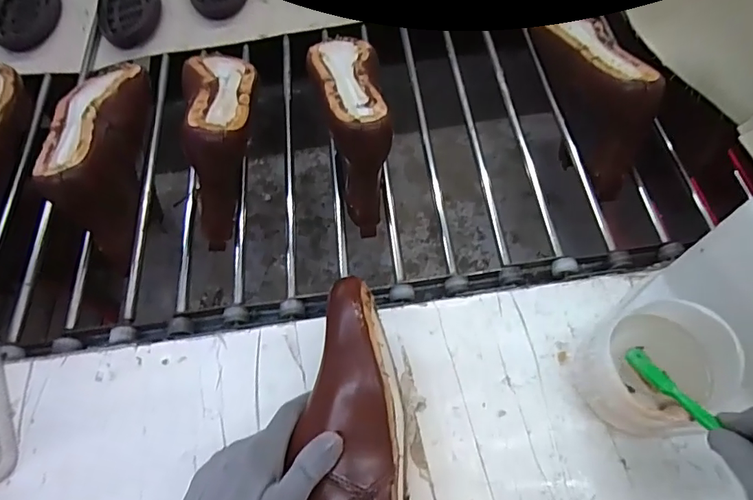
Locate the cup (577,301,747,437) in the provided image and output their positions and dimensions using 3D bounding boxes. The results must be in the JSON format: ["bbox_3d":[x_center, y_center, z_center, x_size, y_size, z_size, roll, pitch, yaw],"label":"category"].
[{"bbox_3d":[0.223,0.096,0.378,0.105,0.072,0.099,-7,62,-1],"label":"cup"}]

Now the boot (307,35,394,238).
[{"bbox_3d":[-0.026,-0.155,0.552,0.086,0.134,0.265,-7,59,-1],"label":"boot"}]

